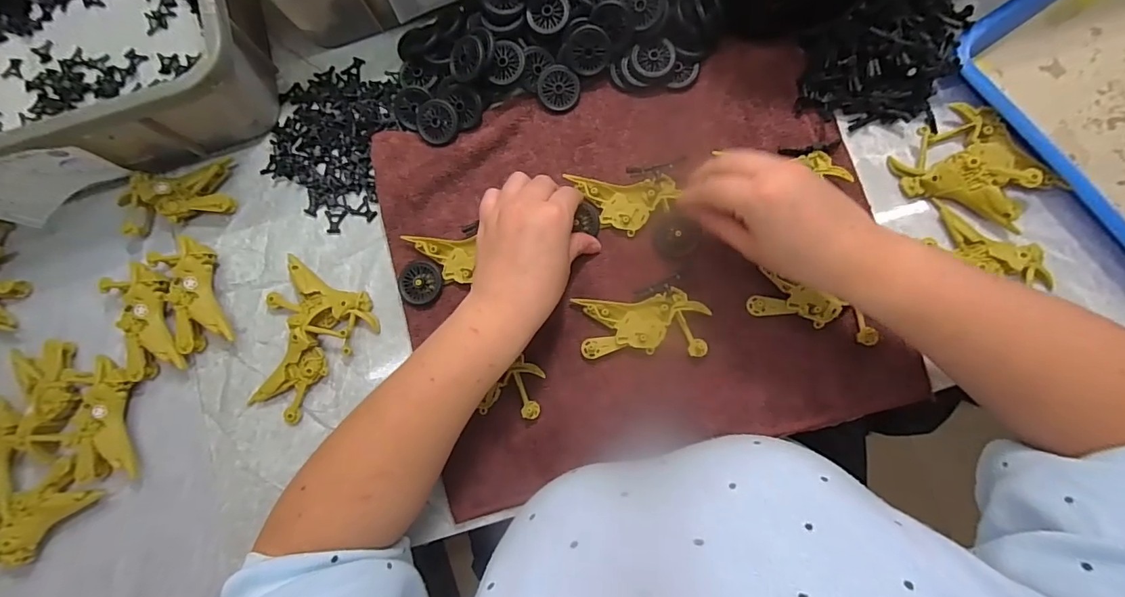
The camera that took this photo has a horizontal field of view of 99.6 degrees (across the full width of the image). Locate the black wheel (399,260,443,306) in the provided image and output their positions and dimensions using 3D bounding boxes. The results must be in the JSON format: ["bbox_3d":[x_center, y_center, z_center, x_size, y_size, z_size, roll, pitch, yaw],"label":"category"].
[{"bbox_3d":[-0.120,-0.013,0.405,0.038,0.012,0.037,0,83,4],"label":"black wheel"}]

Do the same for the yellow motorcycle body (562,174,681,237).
[{"bbox_3d":[0.048,-0.079,0.397,0.086,0.009,0.047,3,83,4],"label":"yellow motorcycle body"}]

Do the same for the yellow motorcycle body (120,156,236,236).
[{"bbox_3d":[-0.349,-0.094,0.429,0.096,0.024,0.051,-12,82,2],"label":"yellow motorcycle body"}]

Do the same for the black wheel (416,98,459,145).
[{"bbox_3d":[-0.111,-0.156,0.420,0.037,0.006,0.037,1,99,6],"label":"black wheel"}]

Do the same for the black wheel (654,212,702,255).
[{"bbox_3d":[0.093,-0.052,0.388,0.035,0.008,0.034,0,83,4],"label":"black wheel"}]

